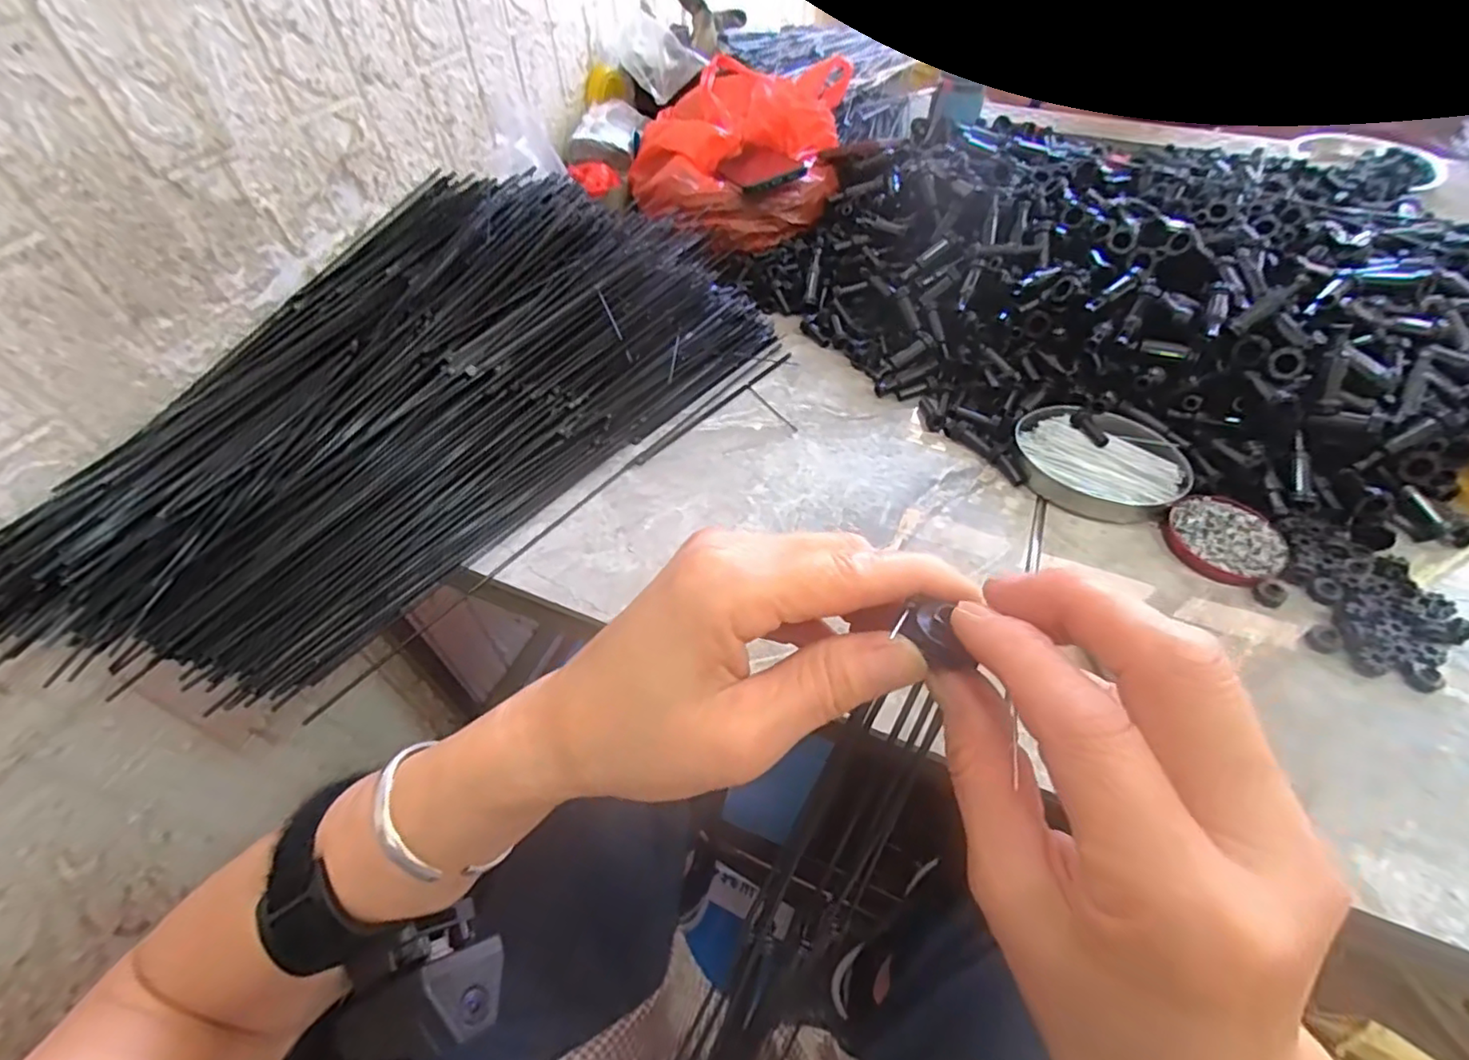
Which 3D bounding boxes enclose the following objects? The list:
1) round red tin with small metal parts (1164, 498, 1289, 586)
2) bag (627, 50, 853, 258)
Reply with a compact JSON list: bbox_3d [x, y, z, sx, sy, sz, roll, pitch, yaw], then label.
[{"bbox_3d":[0.388,0.006,0.493,0.083,0.016,0.079,0,51,0],"label":"round red tin with small metal parts"},{"bbox_3d":[-0.002,-0.463,0.773,0.260,0.118,0.291,9,52,8],"label":"bag"}]

